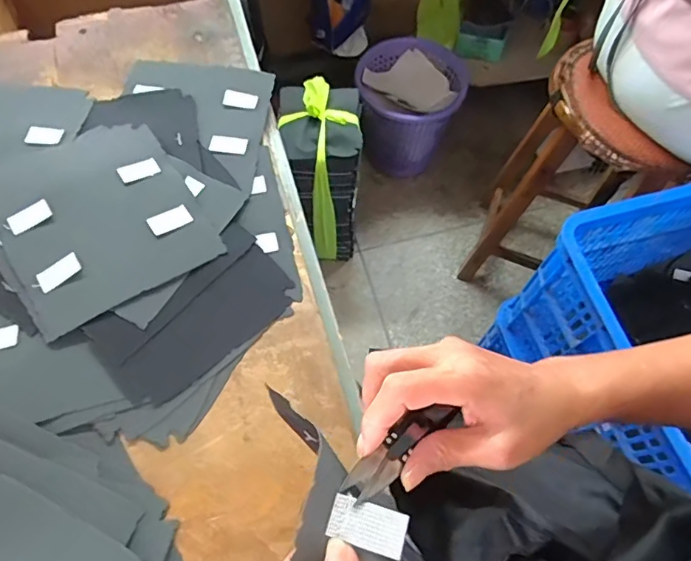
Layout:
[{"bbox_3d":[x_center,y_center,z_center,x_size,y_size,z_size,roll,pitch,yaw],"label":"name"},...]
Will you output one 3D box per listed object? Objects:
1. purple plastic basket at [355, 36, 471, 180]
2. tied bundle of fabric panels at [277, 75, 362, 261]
[{"bbox_3d":[0.179,-0.455,1.376,0.284,0.280,0.274,-1,65,-2],"label":"purple plastic basket"},{"bbox_3d":[-0.054,-0.253,1.187,0.161,0.409,0.225,-4,65,-3],"label":"tied bundle of fabric panels"}]

